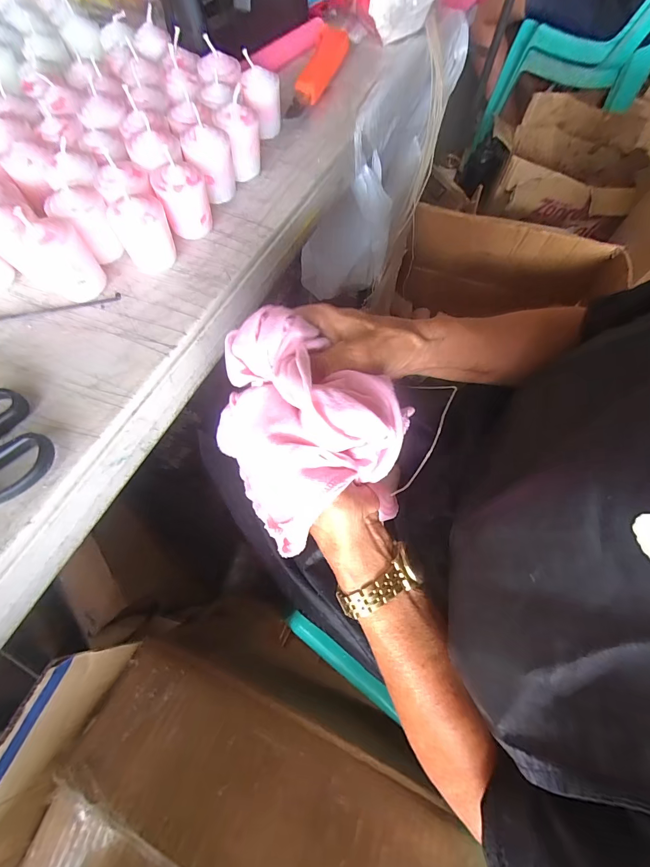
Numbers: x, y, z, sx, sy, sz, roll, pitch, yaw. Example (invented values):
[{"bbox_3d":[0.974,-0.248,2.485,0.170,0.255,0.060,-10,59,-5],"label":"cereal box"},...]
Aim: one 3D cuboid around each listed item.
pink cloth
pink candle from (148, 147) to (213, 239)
[{"bbox_3d":[-0.013,-0.012,0.213,0.104,0.060,0.124,-33,71,-14],"label":"pink cloth"},{"bbox_3d":[-0.112,-0.186,0.278,0.036,0.052,0.032,-24,69,-11],"label":"pink candle"}]

